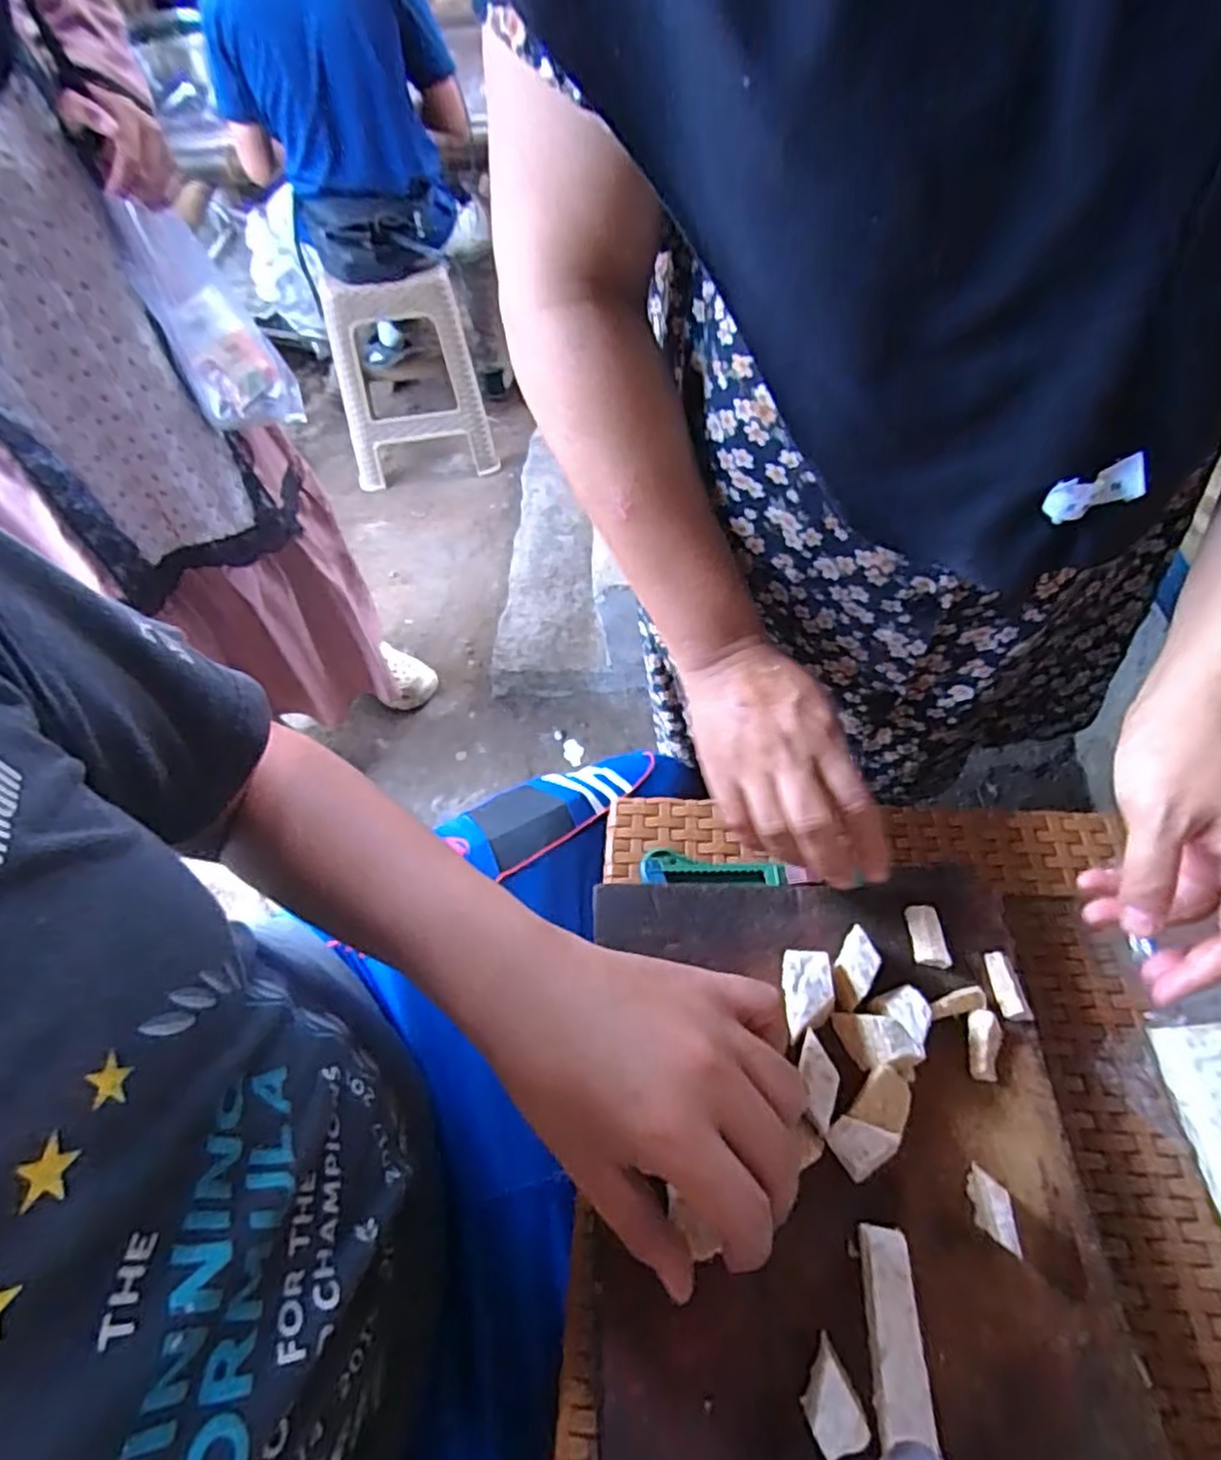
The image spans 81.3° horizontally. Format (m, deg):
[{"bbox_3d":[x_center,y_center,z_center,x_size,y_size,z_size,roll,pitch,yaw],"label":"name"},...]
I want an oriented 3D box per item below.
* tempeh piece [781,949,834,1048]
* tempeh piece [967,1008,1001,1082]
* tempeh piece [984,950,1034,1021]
[{"bbox_3d":[0.101,0.140,0.370,0.025,0.028,0.043,1,56,4],"label":"tempeh piece"},{"bbox_3d":[0.191,0.161,0.363,0.015,0.005,0.033,10,70,10],"label":"tempeh piece"},{"bbox_3d":[0.209,0.135,0.376,0.014,0.007,0.034,-6,56,-1],"label":"tempeh piece"}]

